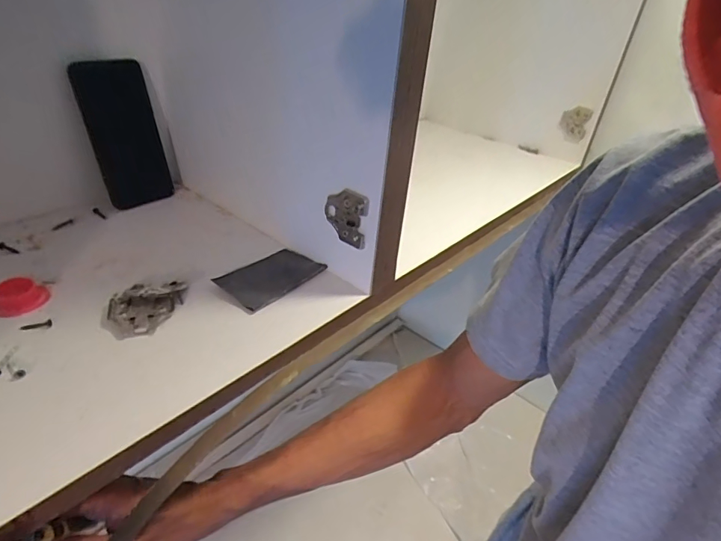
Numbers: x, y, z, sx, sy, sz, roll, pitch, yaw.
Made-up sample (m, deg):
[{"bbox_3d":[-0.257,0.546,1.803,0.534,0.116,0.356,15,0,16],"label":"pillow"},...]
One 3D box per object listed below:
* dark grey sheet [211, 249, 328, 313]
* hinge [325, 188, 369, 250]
[{"bbox_3d":[-0.092,0.006,0.452,0.065,0.009,0.100,27,38,29],"label":"dark grey sheet"},{"bbox_3d":[-0.014,-0.051,0.419,0.050,0.052,0.006,30,40,32],"label":"hinge"}]

